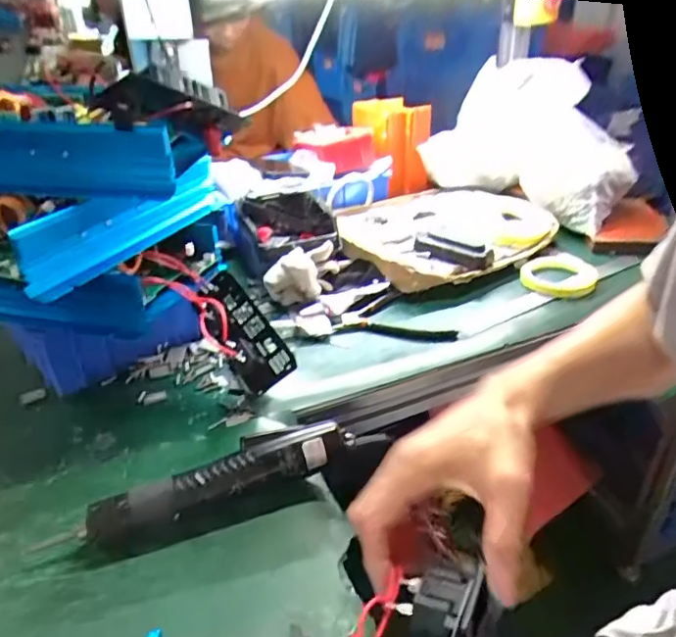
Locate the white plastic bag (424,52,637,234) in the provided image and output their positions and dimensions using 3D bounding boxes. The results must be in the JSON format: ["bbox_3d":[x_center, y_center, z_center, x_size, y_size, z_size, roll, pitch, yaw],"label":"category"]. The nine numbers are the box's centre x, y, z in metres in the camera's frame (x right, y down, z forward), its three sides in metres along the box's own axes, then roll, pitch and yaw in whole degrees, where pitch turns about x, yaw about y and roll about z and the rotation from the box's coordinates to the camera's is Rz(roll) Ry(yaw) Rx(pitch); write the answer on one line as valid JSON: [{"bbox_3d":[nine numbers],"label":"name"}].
[{"bbox_3d":[0.330,-0.300,0.903,0.304,0.205,0.232,29,40,30],"label":"white plastic bag"}]

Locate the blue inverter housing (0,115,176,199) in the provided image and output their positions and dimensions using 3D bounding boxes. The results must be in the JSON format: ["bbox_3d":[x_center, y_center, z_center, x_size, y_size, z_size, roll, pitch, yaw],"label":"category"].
[{"bbox_3d":[-0.259,-0.136,0.458,0.249,0.061,0.025,8,34,2],"label":"blue inverter housing"}]

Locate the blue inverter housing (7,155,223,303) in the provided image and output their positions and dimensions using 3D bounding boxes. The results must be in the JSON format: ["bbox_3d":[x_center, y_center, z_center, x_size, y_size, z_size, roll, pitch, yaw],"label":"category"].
[{"bbox_3d":[-0.183,-0.100,0.525,0.029,0.066,0.273,16,35,14],"label":"blue inverter housing"}]

